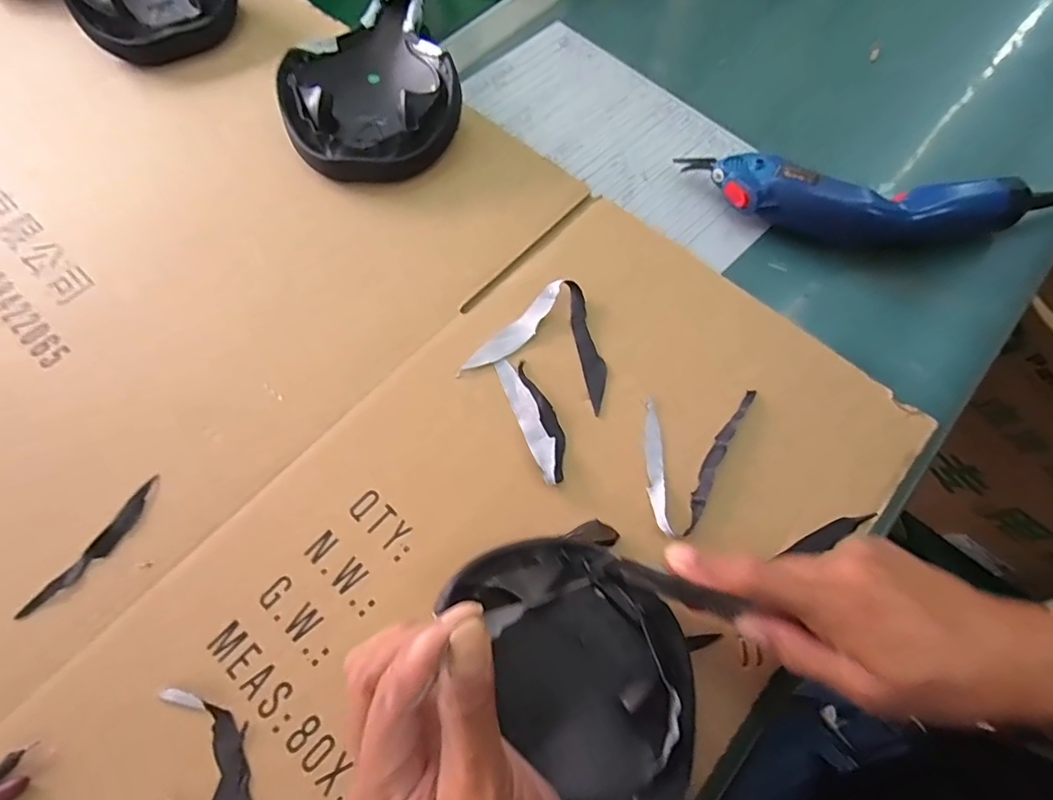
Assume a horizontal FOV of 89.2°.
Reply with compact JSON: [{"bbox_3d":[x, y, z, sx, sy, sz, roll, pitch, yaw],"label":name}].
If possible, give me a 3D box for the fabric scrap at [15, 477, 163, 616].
[{"bbox_3d":[-0.255,0.087,0.316,0.014,0.004,0.096,31,71,12],"label":"fabric scrap"}]

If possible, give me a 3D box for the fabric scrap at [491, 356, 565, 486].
[{"bbox_3d":[0.006,0.009,0.348,0.024,0.010,0.092,-21,69,-9],"label":"fabric scrap"}]

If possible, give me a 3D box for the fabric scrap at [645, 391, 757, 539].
[{"bbox_3d":[0.100,0.028,0.341,0.057,0.009,0.113,29,70,11],"label":"fabric scrap"}]

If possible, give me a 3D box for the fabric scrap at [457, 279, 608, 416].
[{"bbox_3d":[0.008,-0.045,0.369,0.096,0.012,0.090,7,68,3],"label":"fabric scrap"}]

